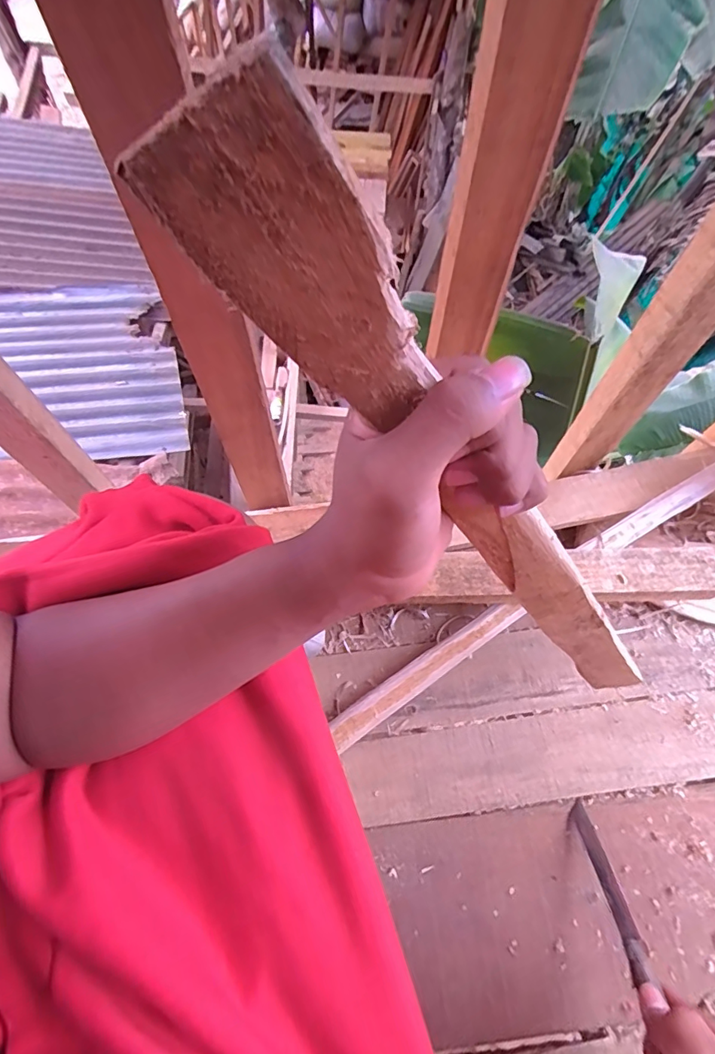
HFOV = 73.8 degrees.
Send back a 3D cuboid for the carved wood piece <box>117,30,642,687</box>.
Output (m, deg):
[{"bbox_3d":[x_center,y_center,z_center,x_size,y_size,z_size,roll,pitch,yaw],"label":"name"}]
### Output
[{"bbox_3d":[0.096,0.022,0.277,0.047,0.495,0.013,-7,59,34],"label":"carved wood piece"}]

